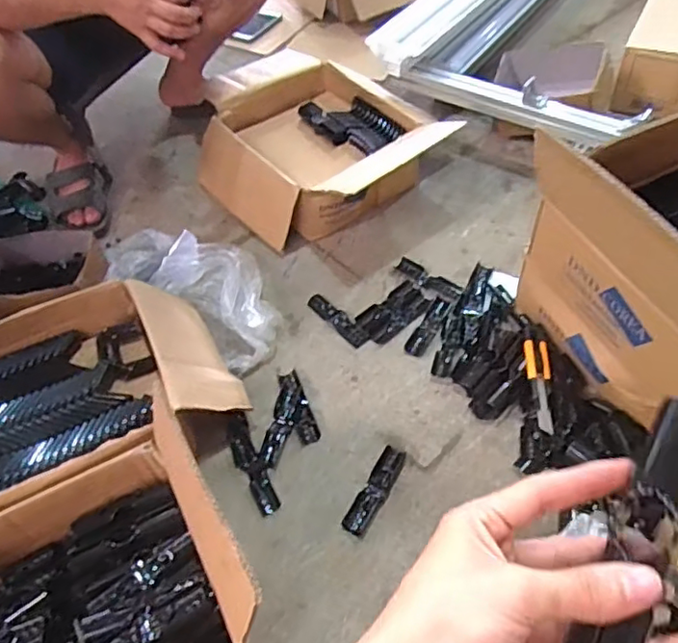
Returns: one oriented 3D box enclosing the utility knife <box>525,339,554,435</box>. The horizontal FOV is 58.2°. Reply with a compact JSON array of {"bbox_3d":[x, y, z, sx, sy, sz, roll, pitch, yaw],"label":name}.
[{"bbox_3d":[0.292,0.091,0.885,0.033,0.021,0.149,3,52,7],"label":"utility knife"}]

